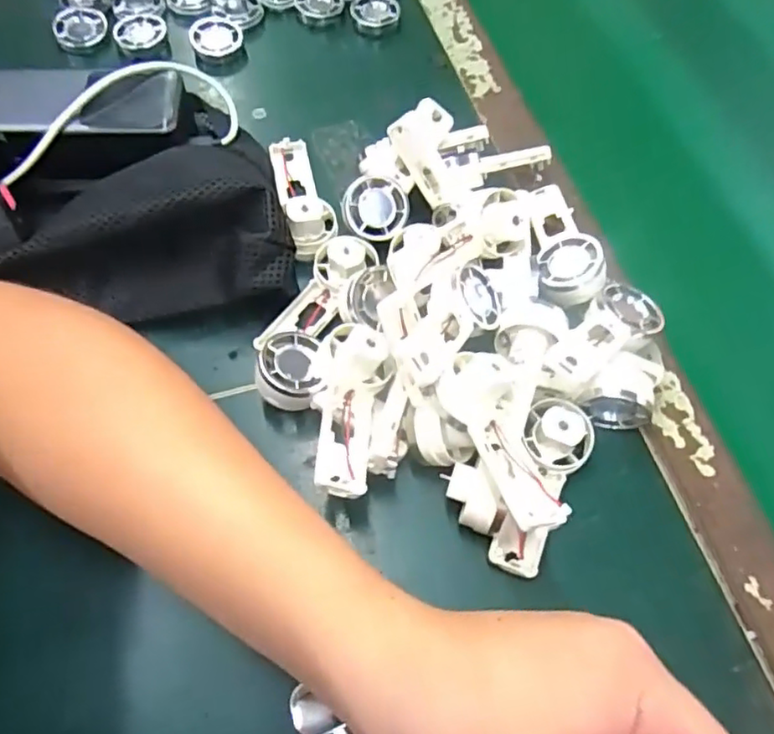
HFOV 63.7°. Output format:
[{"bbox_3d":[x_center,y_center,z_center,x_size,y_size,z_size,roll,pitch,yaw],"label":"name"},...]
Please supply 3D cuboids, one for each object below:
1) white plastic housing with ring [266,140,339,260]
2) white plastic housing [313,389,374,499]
[{"bbox_3d":[-0.057,-0.116,0.412,0.031,0.028,0.096,-15,64,-10],"label":"white plastic housing with ring"},{"bbox_3d":[-0.022,0.037,0.308,0.029,0.014,0.060,1,45,-2],"label":"white plastic housing"}]

